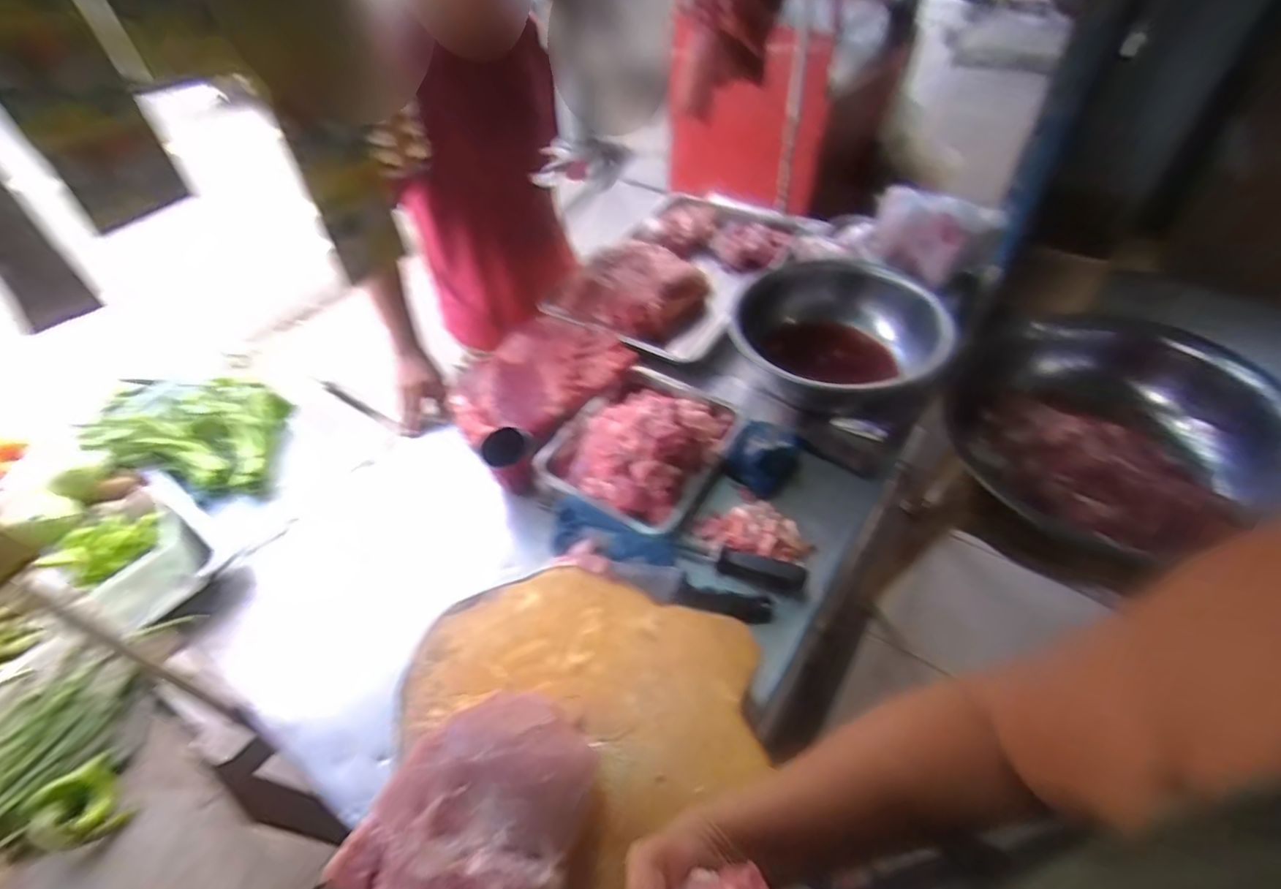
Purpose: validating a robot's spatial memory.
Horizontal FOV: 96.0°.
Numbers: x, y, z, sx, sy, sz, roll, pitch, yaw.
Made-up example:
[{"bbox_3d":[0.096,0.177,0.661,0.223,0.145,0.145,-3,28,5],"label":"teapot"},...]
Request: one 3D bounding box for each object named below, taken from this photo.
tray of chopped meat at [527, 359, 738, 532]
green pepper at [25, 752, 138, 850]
[{"bbox_3d":[-0.001,-0.031,0.955,0.266,0.102,0.308,24,53,22],"label":"tray of chopped meat"},{"bbox_3d":[-0.506,0.328,0.520,0.073,0.028,0.056,33,56,28],"label":"green pepper"}]

